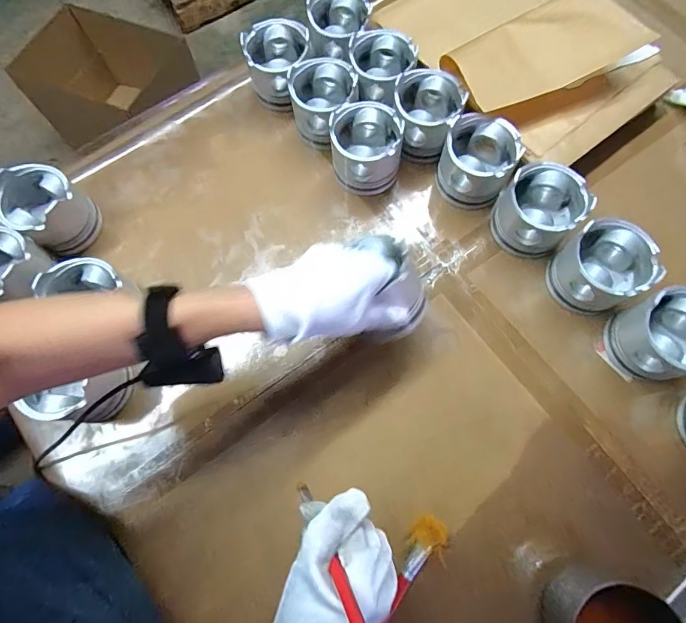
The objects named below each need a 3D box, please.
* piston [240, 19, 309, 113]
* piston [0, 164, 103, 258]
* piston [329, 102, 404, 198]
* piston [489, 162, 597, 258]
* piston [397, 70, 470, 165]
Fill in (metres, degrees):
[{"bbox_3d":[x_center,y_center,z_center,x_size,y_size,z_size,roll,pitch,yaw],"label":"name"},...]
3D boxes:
[{"bbox_3d":[-0.091,-0.350,0.600,0.091,0.088,0.090,-9,72,0],"label":"piston"},{"bbox_3d":[-0.383,-0.131,0.542,0.105,0.084,0.091,37,78,14],"label":"piston"},{"bbox_3d":[0.031,-0.219,0.552,0.086,0.086,0.088,-1,72,3],"label":"piston"},{"bbox_3d":[0.243,-0.124,0.513,0.089,0.089,0.092,-1,72,3],"label":"piston"},{"bbox_3d":[0.112,-0.262,0.565,0.090,0.081,0.097,4,73,5],"label":"piston"}]

